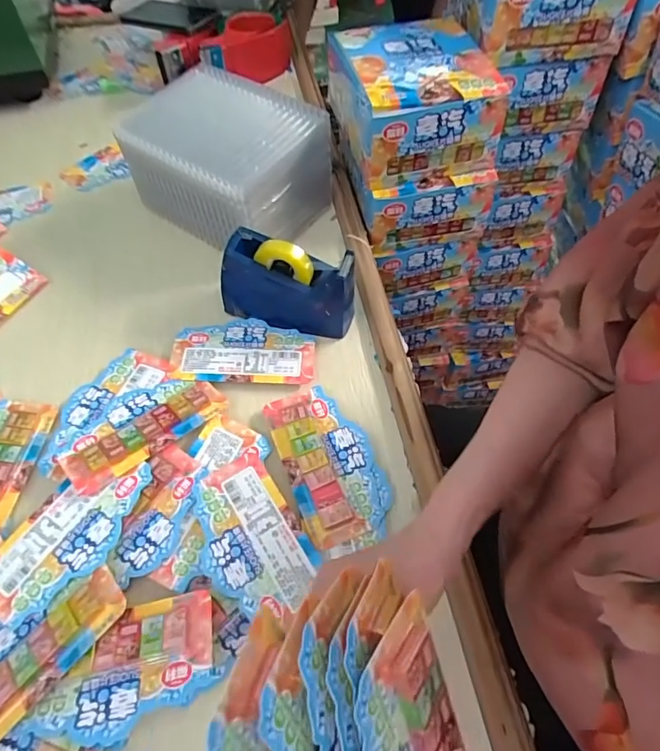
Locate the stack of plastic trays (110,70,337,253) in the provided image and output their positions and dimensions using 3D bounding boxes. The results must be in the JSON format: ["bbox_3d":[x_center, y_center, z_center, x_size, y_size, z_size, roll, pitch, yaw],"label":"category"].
[{"bbox_3d":[-0.130,-0.254,0.575,0.218,0.117,0.153,29,63,18],"label":"stack of plastic trays"}]

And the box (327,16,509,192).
[{"bbox_3d":[0.096,-0.324,0.562,0.151,0.094,0.174,-12,58,-7],"label":"box"}]

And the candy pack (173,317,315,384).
[{"bbox_3d":[-0.089,-0.027,0.501,0.143,0.007,0.079,1,58,2],"label":"candy pack"}]

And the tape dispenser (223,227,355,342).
[{"bbox_3d":[-0.045,-0.096,0.495,0.137,0.092,0.047,15,59,10],"label":"tape dispenser"}]

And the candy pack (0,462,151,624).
[{"bbox_3d":[-0.209,0.128,0.390,0.077,0.016,0.138,28,62,17],"label":"candy pack"}]

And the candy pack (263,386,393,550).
[{"bbox_3d":[-0.003,0.071,0.431,0.077,0.010,0.142,-21,60,-12],"label":"candy pack"}]

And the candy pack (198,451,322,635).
[{"bbox_3d":[-0.066,0.130,0.392,0.076,0.007,0.137,-29,62,-16],"label":"candy pack"}]

